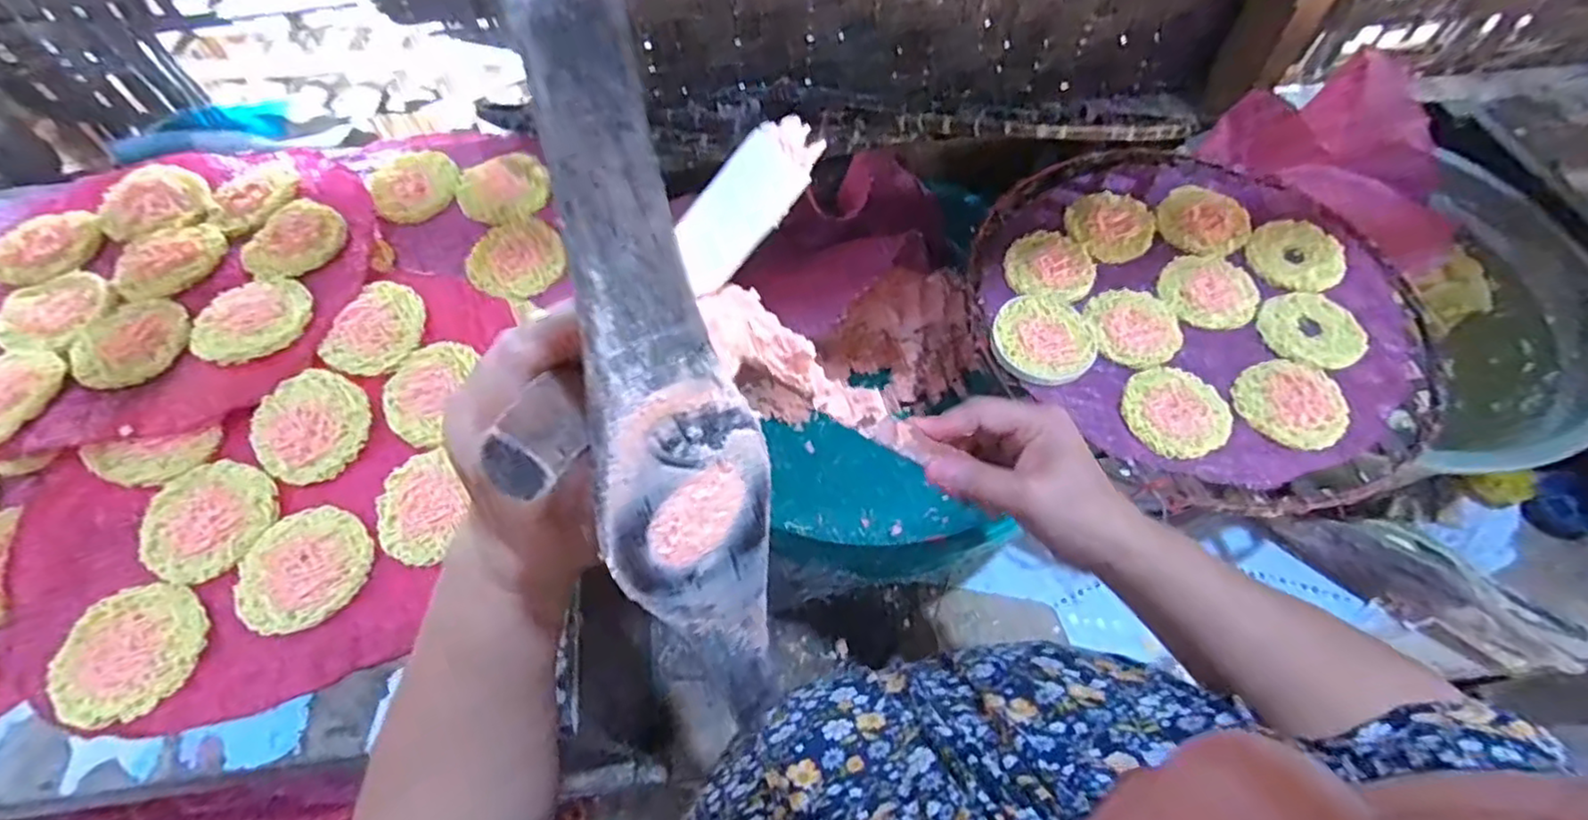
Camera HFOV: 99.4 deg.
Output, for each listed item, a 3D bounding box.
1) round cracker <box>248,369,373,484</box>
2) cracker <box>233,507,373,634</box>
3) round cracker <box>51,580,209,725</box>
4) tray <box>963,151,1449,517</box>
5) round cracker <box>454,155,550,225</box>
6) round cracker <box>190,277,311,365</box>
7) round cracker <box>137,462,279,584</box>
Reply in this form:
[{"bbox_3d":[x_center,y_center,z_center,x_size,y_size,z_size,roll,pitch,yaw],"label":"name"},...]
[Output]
[{"bbox_3d":[-0.341,0.010,0.477,0.080,0.021,0.074,1,57,-2],"label":"round cracker"},{"bbox_3d":[-0.316,0.100,0.432,0.081,0.012,0.078,1,57,-2],"label":"cracker"},{"bbox_3d":[-0.400,0.144,0.406,0.074,0.008,0.079,1,57,-2],"label":"round cracker"},{"bbox_3d":[0.351,-0.098,0.600,0.361,0.035,0.385,1,57,-2],"label":"tray"},{"bbox_3d":[-0.257,-0.200,0.599,0.083,0.013,0.077,1,57,-2],"label":"round cracker"},{"bbox_3d":[-0.409,-0.068,0.511,0.079,0.012,0.075,1,57,-2],"label":"round cracker"},{"bbox_3d":[-0.393,0.070,0.447,0.080,0.004,0.077,1,57,-2],"label":"round cracker"}]

